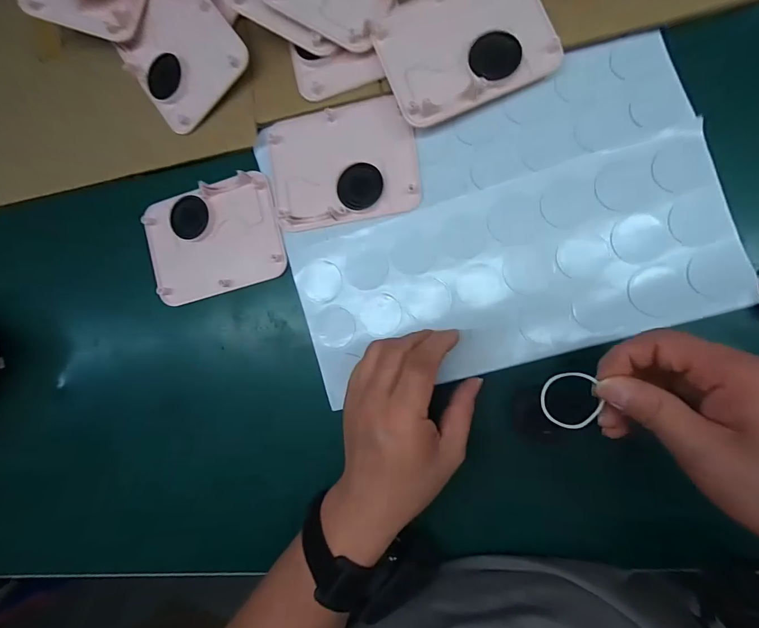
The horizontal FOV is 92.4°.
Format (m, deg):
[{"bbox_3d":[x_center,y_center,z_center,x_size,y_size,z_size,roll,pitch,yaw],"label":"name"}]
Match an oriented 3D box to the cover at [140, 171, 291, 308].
[{"bbox_3d":[-0.149,-0.067,0.327,0.123,0.014,0.095,-14,90,9],"label":"cover"}]

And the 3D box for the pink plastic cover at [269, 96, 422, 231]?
[{"bbox_3d":[-0.032,-0.125,0.305,0.123,0.007,0.094,-9,90,9],"label":"pink plastic cover"}]

